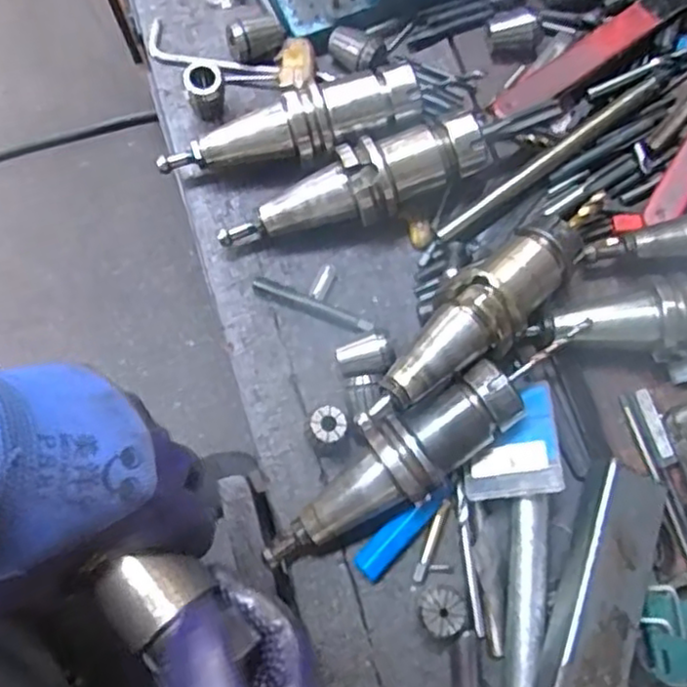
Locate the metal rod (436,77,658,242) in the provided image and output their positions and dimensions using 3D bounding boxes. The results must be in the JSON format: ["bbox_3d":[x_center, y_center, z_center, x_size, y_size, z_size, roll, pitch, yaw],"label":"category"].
[{"bbox_3d":[0.159,-0.143,0.536,0.217,0.011,0.012,-36,81,-8],"label":"metal rod"}]

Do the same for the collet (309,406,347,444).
[{"bbox_3d":[-0.010,0.057,0.482,0.024,0.039,0.023,0,78,-1],"label":"collet"}]

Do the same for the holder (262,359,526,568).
[{"bbox_3d":[0.029,0.085,0.470,0.194,0.056,0.058,-31,80,-7],"label":"holder"}]

